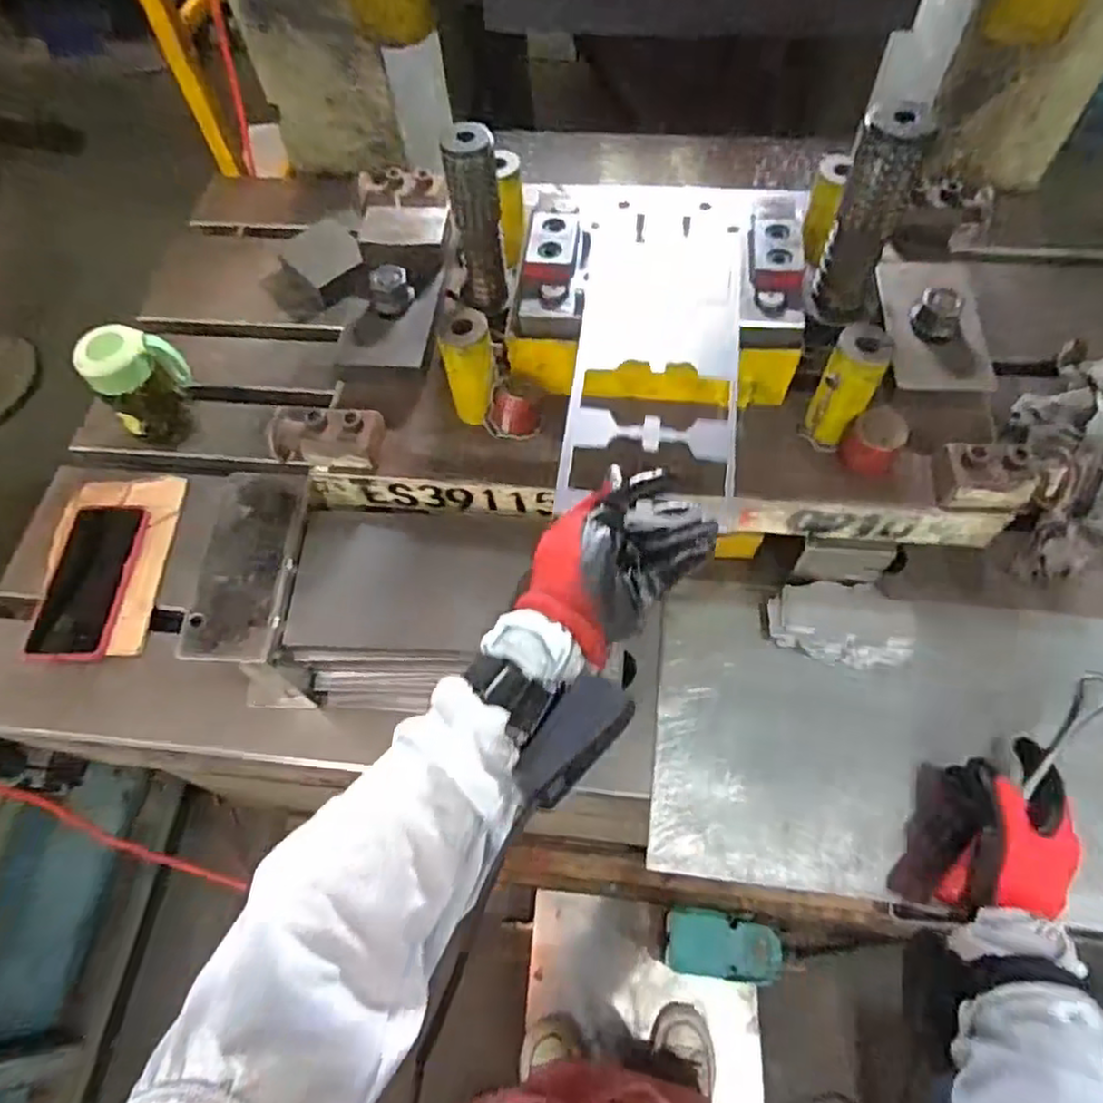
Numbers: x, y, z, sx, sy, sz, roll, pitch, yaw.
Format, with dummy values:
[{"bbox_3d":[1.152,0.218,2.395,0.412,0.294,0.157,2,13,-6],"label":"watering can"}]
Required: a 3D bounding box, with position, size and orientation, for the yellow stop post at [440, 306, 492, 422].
[{"bbox_3d":[-0.066,-0.148,0.569,0.037,0.091,0.035,-11,61,-4],"label":"yellow stop post"}]

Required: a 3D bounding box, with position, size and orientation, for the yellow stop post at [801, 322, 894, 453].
[{"bbox_3d":[0.227,-0.124,0.542,0.037,0.105,0.031,29,66,18],"label":"yellow stop post"}]

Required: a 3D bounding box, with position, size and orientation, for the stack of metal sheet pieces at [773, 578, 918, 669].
[{"bbox_3d":[0.257,0.062,0.621,0.120,0.027,0.077,0,61,3],"label":"stack of metal sheet pieces"}]

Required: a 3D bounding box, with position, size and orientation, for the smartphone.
[{"bbox_3d":[-0.453,0.028,0.685,0.085,0.016,0.165,-2,61,2],"label":"smartphone"}]

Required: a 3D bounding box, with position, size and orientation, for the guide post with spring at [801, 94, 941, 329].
[{"bbox_3d":[0.235,-0.243,0.523,0.050,0.158,0.045,24,65,15],"label":"guide post with spring"}]

